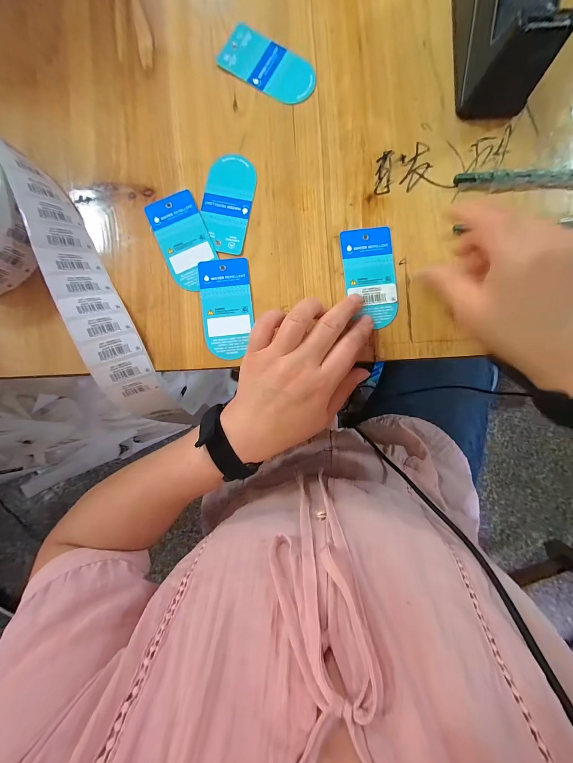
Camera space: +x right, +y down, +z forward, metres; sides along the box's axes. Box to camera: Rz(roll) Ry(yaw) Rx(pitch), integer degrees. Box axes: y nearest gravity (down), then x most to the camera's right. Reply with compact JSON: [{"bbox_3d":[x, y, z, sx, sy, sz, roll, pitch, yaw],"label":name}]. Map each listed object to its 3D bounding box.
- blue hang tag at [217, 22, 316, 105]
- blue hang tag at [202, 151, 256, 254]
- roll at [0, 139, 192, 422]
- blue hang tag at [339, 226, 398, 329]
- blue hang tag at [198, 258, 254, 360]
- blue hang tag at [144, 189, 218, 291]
[{"bbox_3d":[-0.017,-0.301,0.272,0.092,0.004,0.048,31,89,1],"label":"blue hang tag"},{"bbox_3d":[-0.056,-0.169,0.270,0.046,0.004,0.091,11,89,1],"label":"blue hang tag"},{"bbox_3d":[-0.225,-0.105,0.244,0.315,0.057,0.141,36,89,1],"label":"roll"},{"bbox_3d":[0.078,-0.097,0.268,0.046,0.004,0.092,-6,89,2],"label":"blue hang tag"},{"bbox_3d":[-0.056,-0.068,0.270,0.046,0.005,0.092,-6,89,0],"label":"blue hang tag"},{"bbox_3d":[-0.096,-0.133,0.270,0.046,0.004,0.090,-23,90,-3],"label":"blue hang tag"}]

